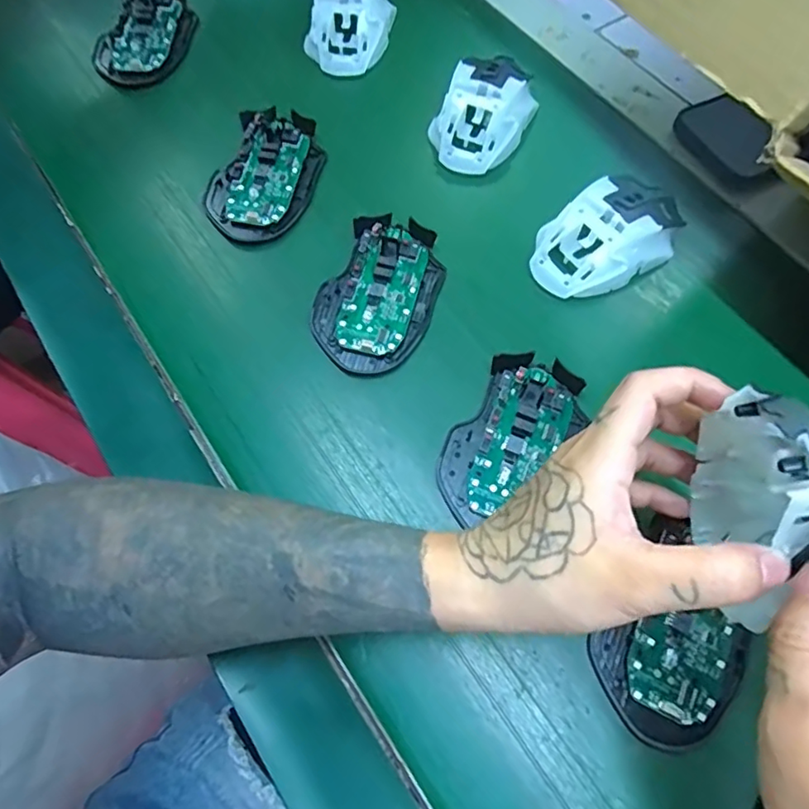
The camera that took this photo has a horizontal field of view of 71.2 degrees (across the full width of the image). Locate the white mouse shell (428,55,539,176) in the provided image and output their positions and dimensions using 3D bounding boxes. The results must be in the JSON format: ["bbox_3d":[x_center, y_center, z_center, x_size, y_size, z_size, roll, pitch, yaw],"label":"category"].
[{"bbox_3d":[0.060,-0.223,0.429,0.063,0.032,0.096,29,70,13],"label":"white mouse shell"}]

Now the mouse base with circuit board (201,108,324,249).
[{"bbox_3d":[-0.101,-0.171,0.418,0.070,0.024,0.114,14,67,7],"label":"mouse base with circuit board"}]

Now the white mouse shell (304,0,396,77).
[{"bbox_3d":[-0.048,-0.317,0.471,0.064,0.039,0.087,14,67,7],"label":"white mouse shell"}]

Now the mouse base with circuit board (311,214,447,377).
[{"bbox_3d":[-0.016,-0.075,0.377,0.074,0.017,0.113,24,69,11],"label":"mouse base with circuit board"}]

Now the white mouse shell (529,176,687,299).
[{"bbox_3d":[0.141,-0.115,0.386,0.110,0.038,0.059,-31,70,-12],"label":"white mouse shell"}]

